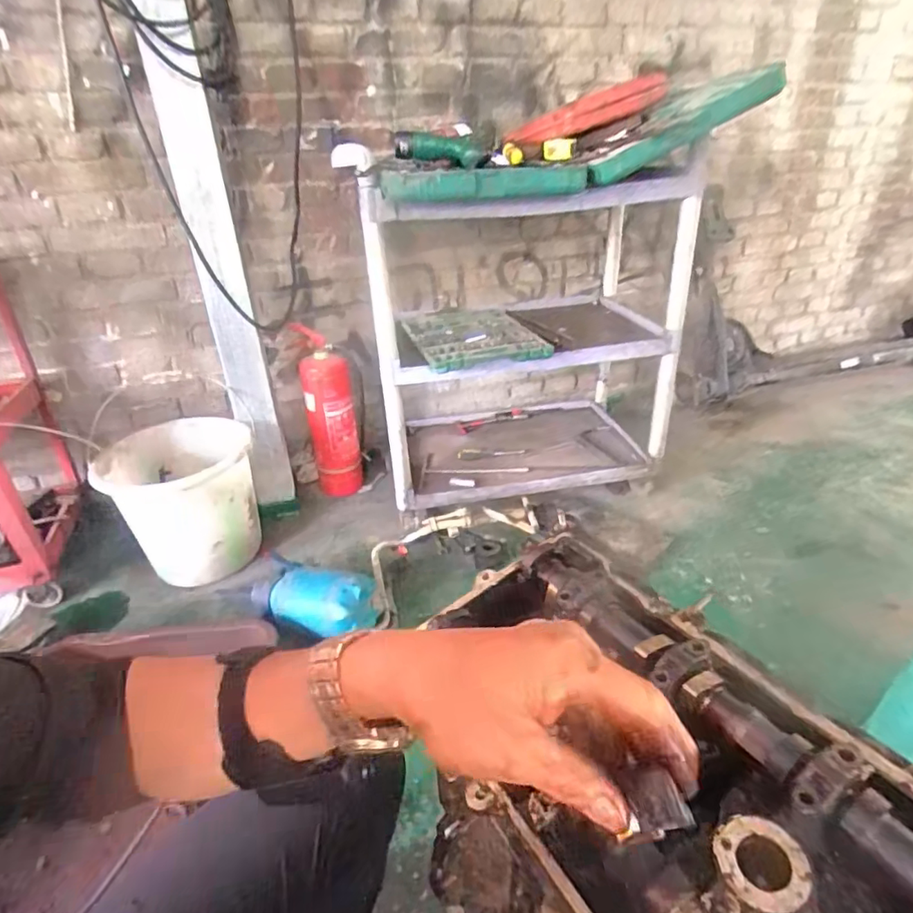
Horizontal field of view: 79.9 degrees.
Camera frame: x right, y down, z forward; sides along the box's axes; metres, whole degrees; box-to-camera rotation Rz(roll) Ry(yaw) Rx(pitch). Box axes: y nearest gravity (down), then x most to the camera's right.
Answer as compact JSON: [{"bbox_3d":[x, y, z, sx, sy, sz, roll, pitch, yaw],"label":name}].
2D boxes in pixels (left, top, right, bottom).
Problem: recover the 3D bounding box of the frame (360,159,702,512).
[{"bbox_3d":[0.156,-0.300,1.425,0.696,0.713,0.478,-6,28,-5],"label":"frame"}]

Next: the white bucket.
[{"bbox_3d":[-0.645,0.114,1.323,0.316,0.336,0.388,-19,31,-27],"label":"white bucket"}]

